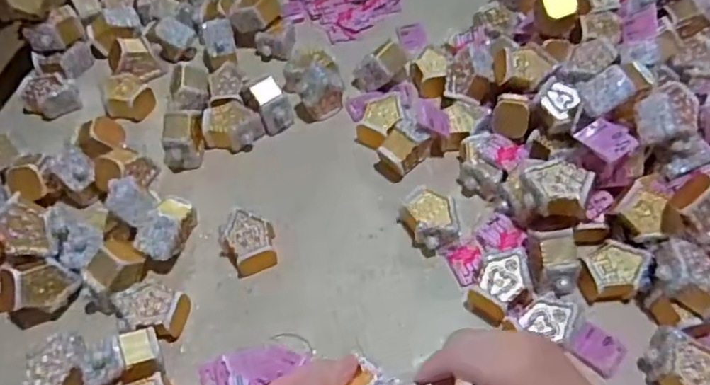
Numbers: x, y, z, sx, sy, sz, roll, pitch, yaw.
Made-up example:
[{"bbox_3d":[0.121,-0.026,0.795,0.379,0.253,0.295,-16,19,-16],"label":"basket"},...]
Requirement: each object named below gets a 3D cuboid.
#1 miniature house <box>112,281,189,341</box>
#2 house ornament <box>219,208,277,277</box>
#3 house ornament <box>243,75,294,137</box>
[{"bbox_3d":[-0.251,0.143,0.690,0.079,0.052,0.061,14,60,12],"label":"miniature house"},{"bbox_3d":[-0.141,0.065,0.737,0.072,0.045,0.079,-16,58,-6],"label":"house ornament"},{"bbox_3d":[-0.133,-0.138,0.855,0.052,0.060,0.073,-34,61,-16],"label":"house ornament"}]

